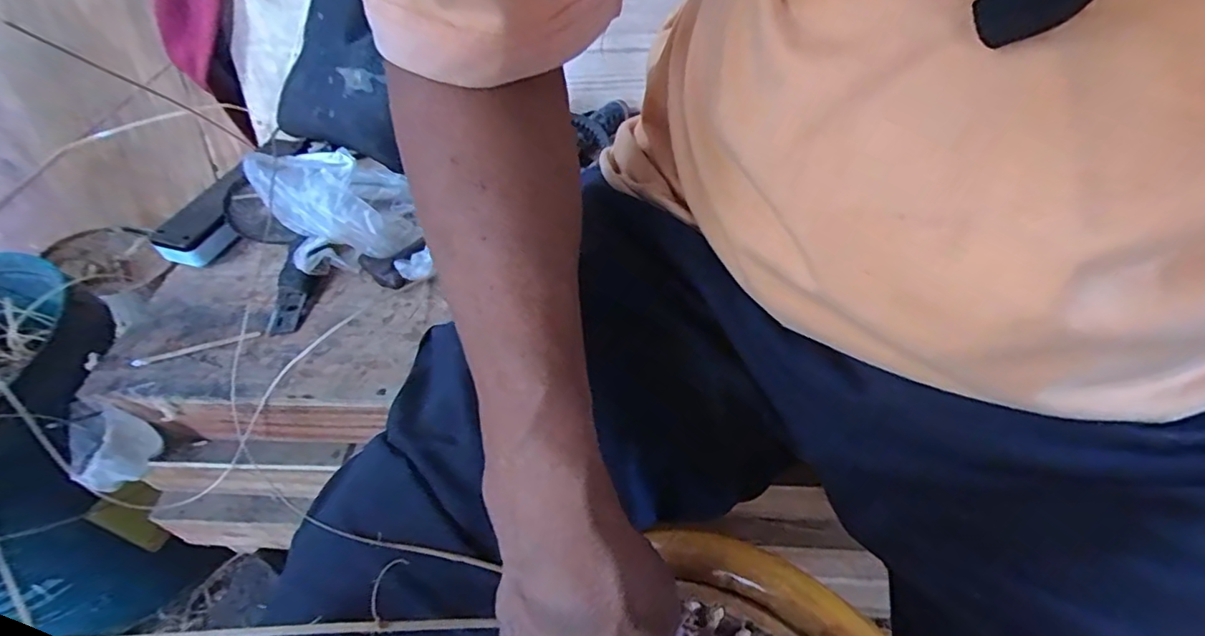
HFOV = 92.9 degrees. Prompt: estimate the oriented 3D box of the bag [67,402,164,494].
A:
[{"bbox_3d":[-0.375,0.095,0.429,0.053,0.044,0.051,18,52,19],"label":"bag"}]

